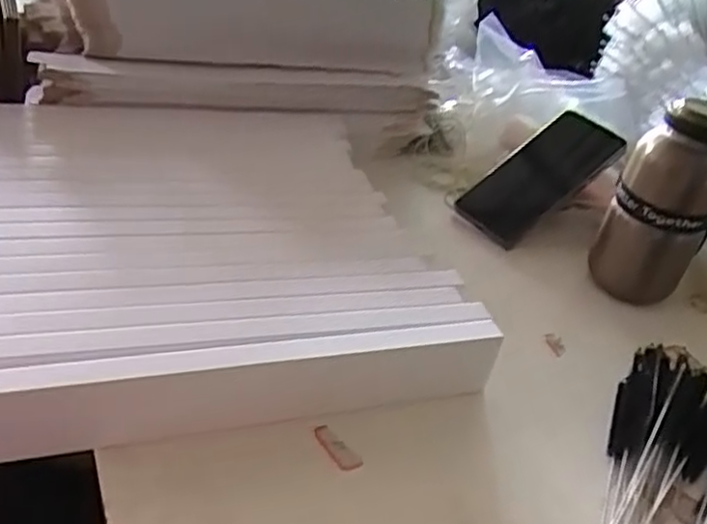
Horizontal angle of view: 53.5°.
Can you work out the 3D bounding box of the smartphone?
[{"bbox_3d":[0.181,-0.084,0.681,0.156,0.008,0.071,-41,67,-4],"label":"smartphone"}]

